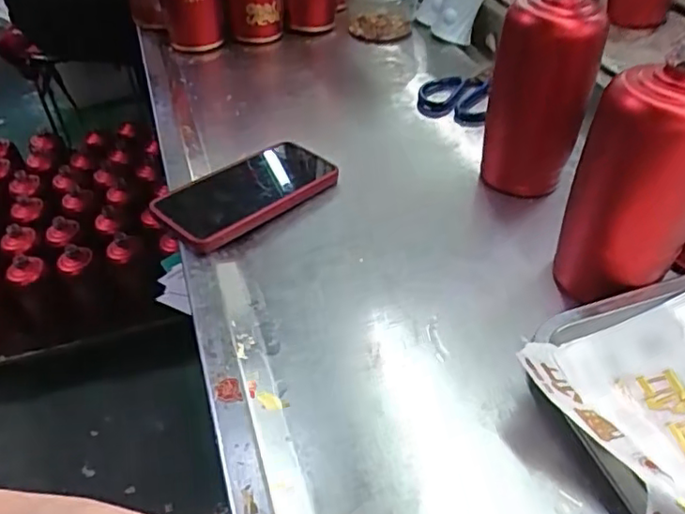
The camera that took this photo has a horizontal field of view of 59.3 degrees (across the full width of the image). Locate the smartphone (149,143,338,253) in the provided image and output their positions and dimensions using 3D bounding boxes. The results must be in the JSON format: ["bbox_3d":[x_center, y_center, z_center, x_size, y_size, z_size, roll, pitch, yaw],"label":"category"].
[{"bbox_3d":[-0.087,-0.063,0.558,0.088,0.017,0.173,31,46,31],"label":"smartphone"}]

